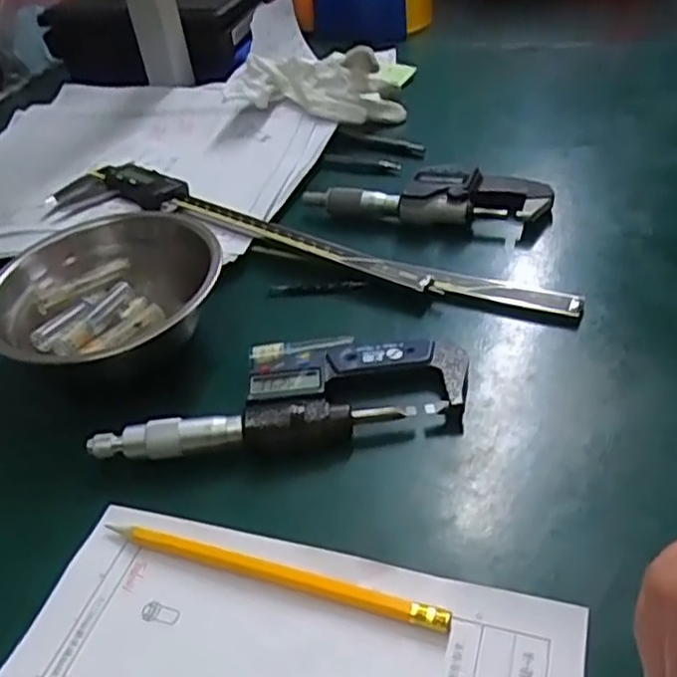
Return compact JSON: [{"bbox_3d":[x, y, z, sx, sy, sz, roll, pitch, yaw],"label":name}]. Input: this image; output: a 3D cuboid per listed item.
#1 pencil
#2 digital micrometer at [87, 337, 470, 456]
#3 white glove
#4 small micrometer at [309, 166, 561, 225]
[{"bbox_3d":[-0.029,0.092,0.285,0.149,0.007,0.008,10,43,19],"label":"pencil"},{"bbox_3d":[-0.025,0.024,0.350,0.175,0.017,0.067,-5,40,2],"label":"digital micrometer"},{"bbox_3d":[-0.015,-0.207,0.585,0.137,0.048,0.081,3,41,12],"label":"white glove"},{"bbox_3d":[0.059,-0.097,0.474,0.159,0.026,0.042,3,42,12],"label":"small micrometer"}]

